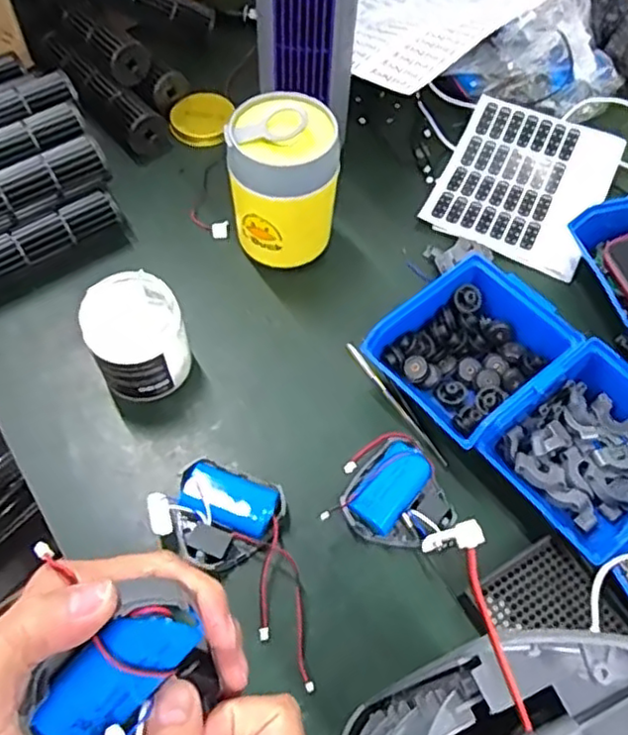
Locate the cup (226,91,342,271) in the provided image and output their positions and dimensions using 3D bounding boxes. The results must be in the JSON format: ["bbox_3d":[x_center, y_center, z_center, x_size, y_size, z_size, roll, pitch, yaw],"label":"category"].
[{"bbox_3d":[-0.024,-0.155,0.574,0.088,0.140,0.089,1,60,-2],"label":"cup"}]

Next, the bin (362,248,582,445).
[{"bbox_3d":[0.127,-0.011,0.530,0.141,0.063,0.115,-37,67,-19],"label":"bin"}]

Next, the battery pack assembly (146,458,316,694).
[{"bbox_3d":[-0.040,0.131,0.465,0.162,0.027,0.078,38,67,19],"label":"battery pack assembly"}]

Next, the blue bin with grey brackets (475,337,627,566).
[{"bbox_3d":[0.208,0.060,0.484,0.135,0.059,0.114,-36,67,-19],"label":"blue bin with grey brackets"}]

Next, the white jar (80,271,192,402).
[{"bbox_3d":[-0.140,-0.022,0.521,0.070,0.081,0.074,0,60,0],"label":"white jar"}]

